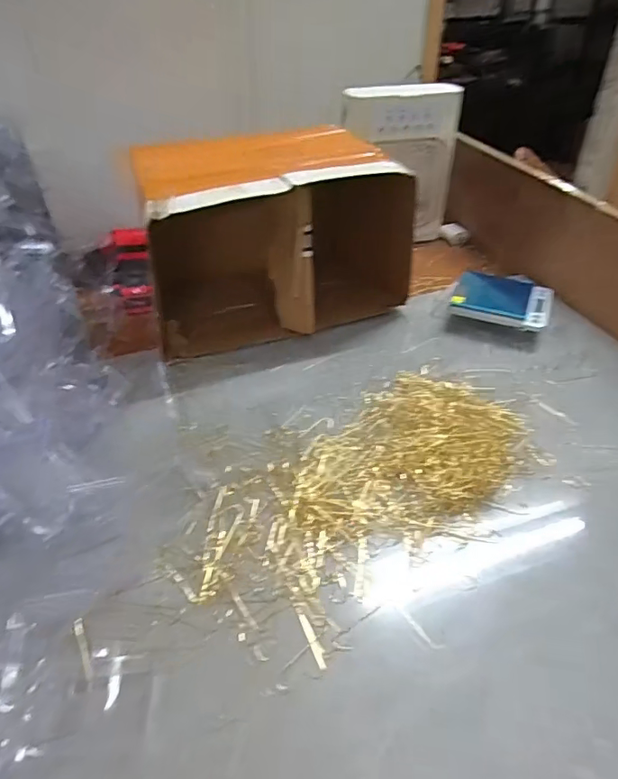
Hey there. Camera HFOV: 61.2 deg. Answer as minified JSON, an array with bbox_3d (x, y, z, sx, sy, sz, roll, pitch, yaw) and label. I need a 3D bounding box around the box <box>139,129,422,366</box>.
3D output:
[{"bbox_3d":[-0.060,-0.211,0.729,0.327,0.203,0.237,-15,42,-16],"label":"box"}]

